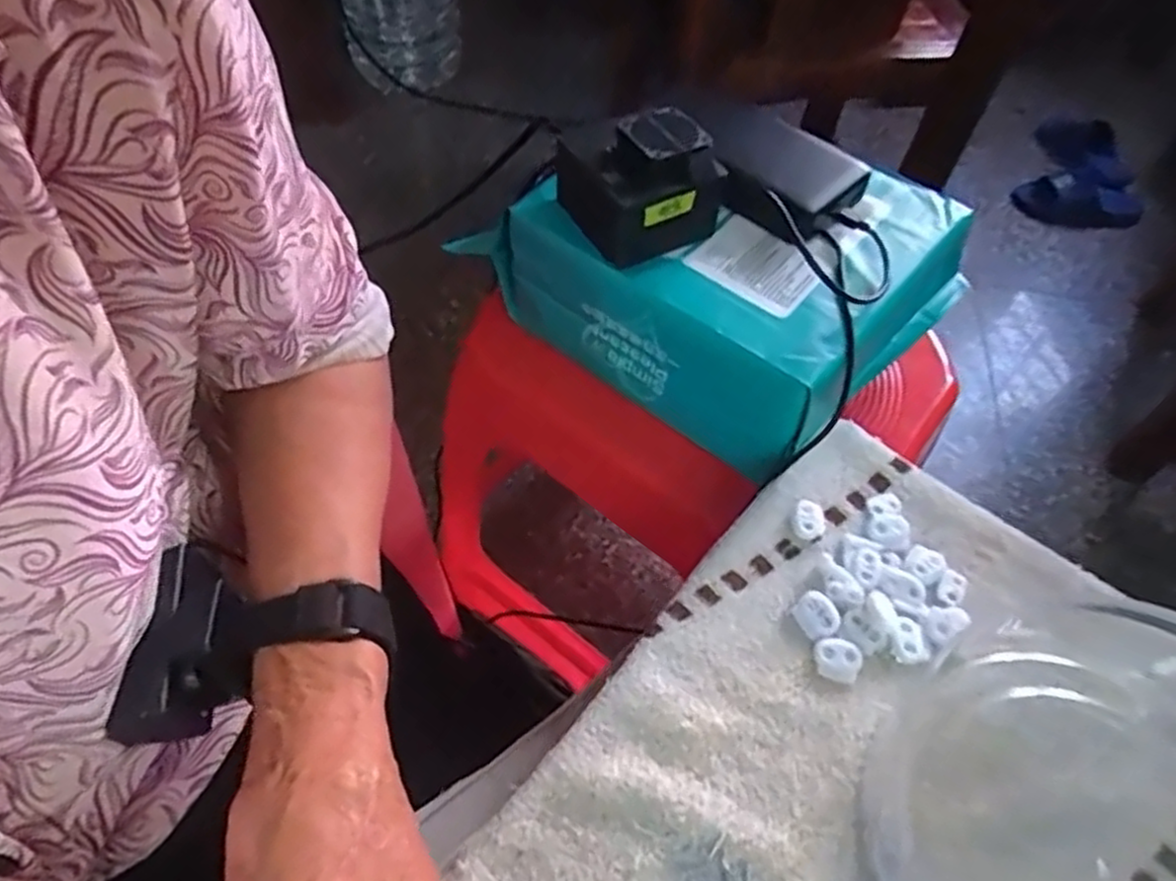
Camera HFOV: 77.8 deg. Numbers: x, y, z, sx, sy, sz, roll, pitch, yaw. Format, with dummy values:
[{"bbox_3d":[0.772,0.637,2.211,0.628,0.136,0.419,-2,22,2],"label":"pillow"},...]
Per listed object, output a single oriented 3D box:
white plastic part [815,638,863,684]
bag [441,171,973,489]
[{"bbox_3d":[0.120,0.105,0.347,0.021,0.006,0.019,8,55,3],"label":"white plastic part"},{"bbox_3d":[0.085,-0.125,0.497,0.269,0.104,0.199,38,58,23],"label":"bag"}]

